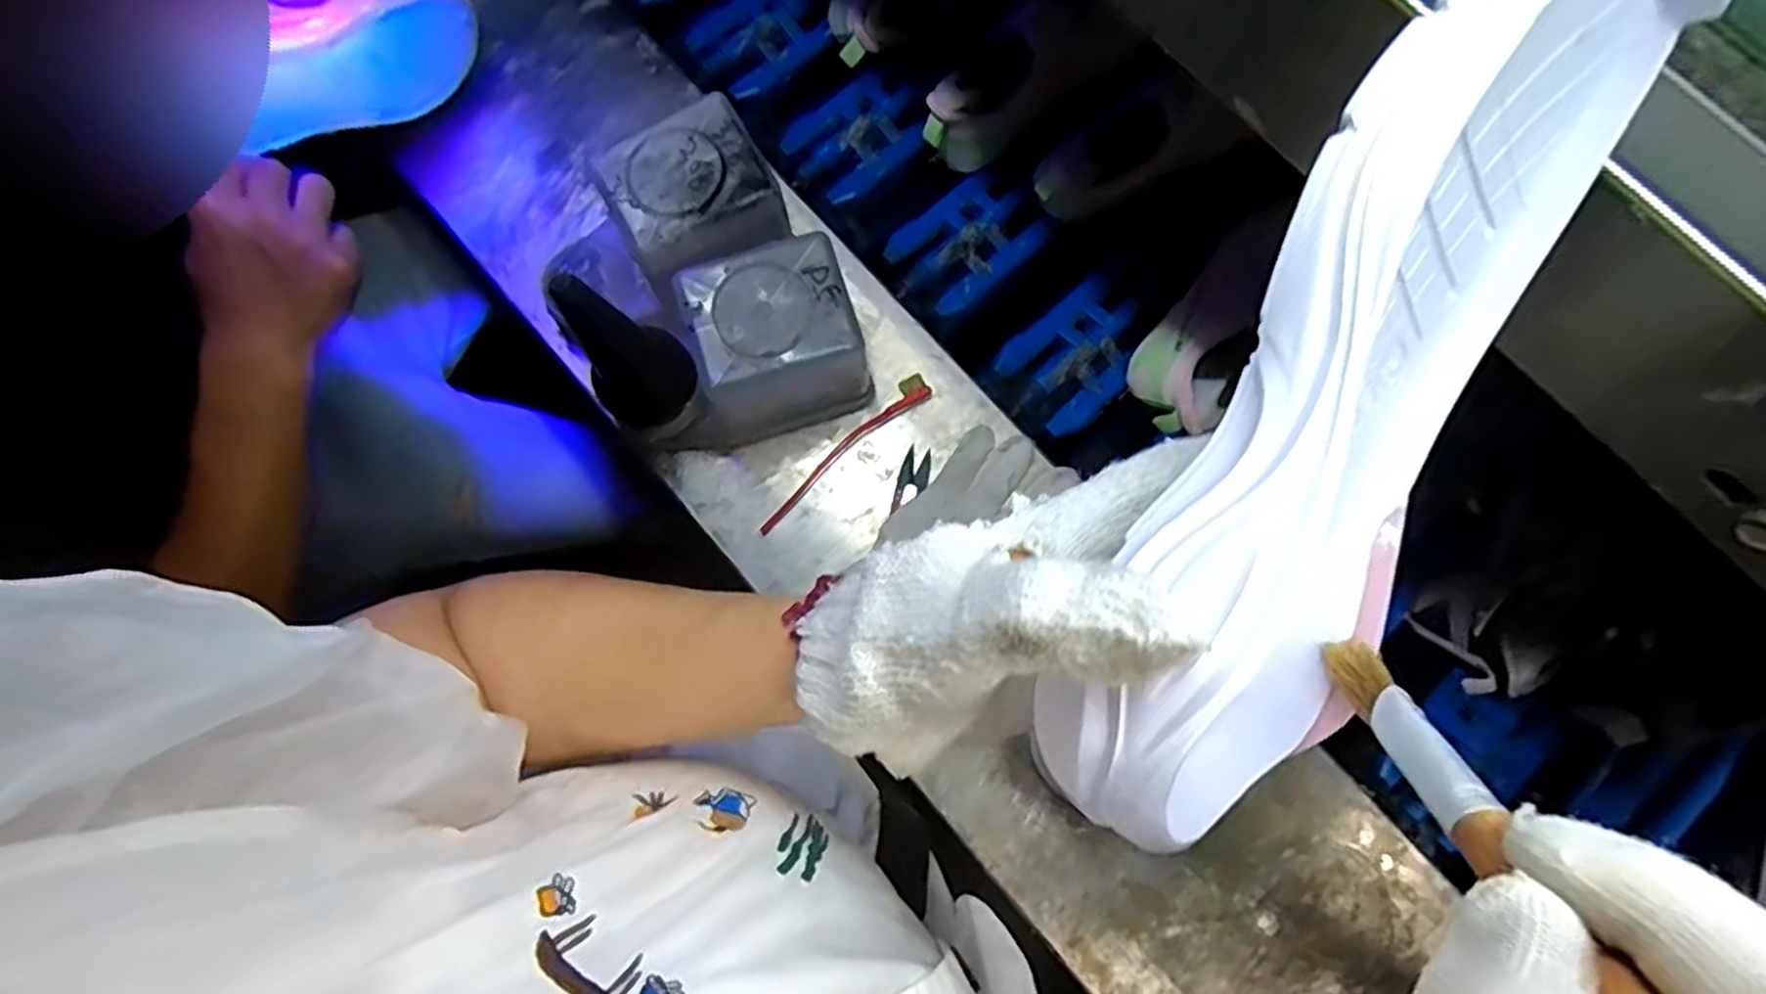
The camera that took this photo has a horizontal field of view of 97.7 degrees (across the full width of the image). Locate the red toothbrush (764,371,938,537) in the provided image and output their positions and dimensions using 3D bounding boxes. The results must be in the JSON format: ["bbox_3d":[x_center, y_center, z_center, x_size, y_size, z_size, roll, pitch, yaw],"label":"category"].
[{"bbox_3d":[-0.030,-0.033,0.592,0.169,0.008,0.020,-42,82,-7],"label":"red toothbrush"}]

